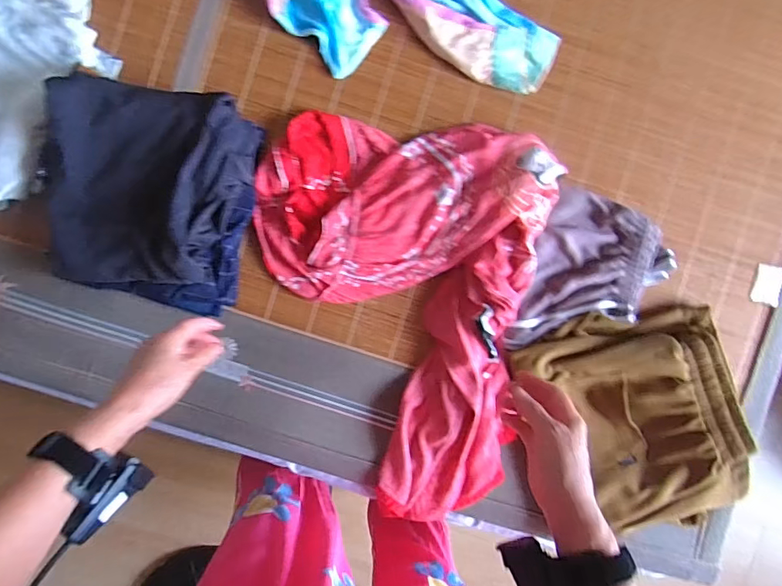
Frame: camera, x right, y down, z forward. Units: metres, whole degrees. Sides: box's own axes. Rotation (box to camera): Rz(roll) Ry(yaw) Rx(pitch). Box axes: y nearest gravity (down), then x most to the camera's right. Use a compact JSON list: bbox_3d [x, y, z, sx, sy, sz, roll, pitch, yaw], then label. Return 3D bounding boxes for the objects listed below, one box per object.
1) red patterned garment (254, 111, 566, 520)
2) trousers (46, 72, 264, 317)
[{"bbox_3d":[-0.001,0.028,0.619,0.365,0.054,0.501,7,90,-2],"label":"red patterned garment"},{"bbox_3d":[-0.297,-0.118,0.590,0.231,0.091,0.246,14,89,-2],"label":"trousers"}]

